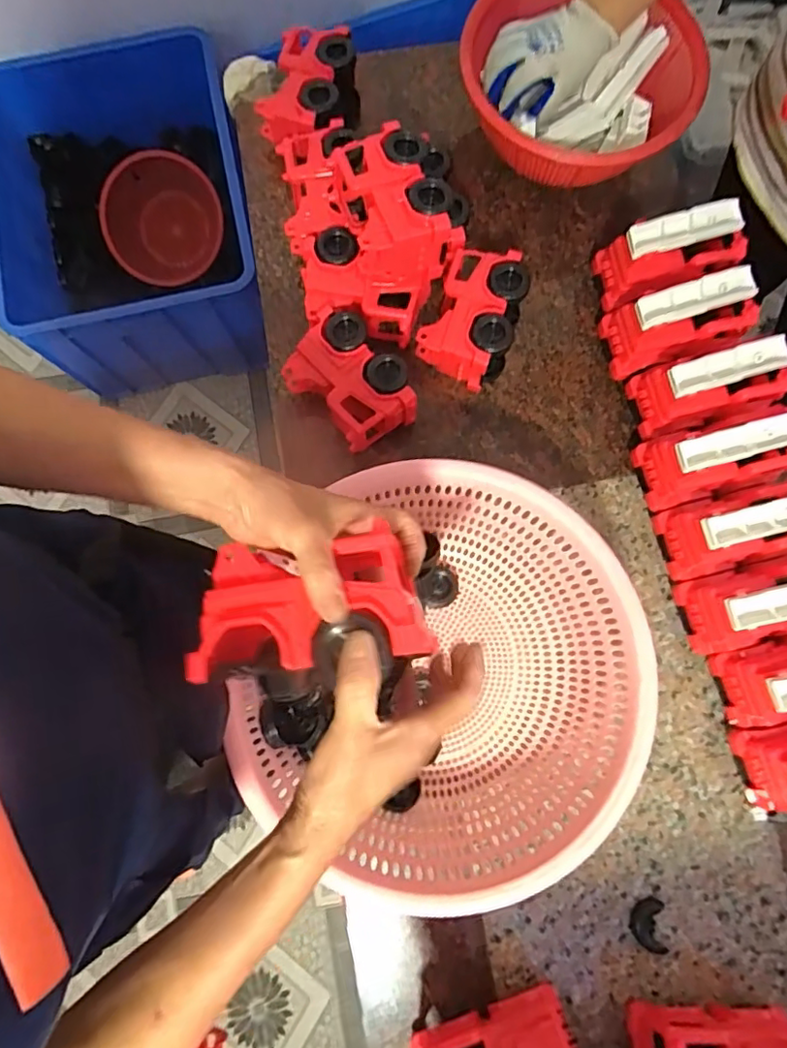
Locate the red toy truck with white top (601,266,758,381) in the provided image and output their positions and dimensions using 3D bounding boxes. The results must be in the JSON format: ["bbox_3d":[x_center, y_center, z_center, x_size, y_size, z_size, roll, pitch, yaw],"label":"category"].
[{"bbox_3d":[0.327,-0.237,0.671,0.140,0.128,0.080,-15,79,-2],"label":"red toy truck with white top"}]

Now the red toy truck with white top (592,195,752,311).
[{"bbox_3d":[0.325,-0.311,0.686,0.144,0.123,0.069,-5,79,0],"label":"red toy truck with white top"}]

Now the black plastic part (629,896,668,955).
[{"bbox_3d":[0.265,0.420,0.598,0.035,0.013,0.052,1,79,1],"label":"black plastic part"}]

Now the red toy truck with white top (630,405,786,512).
[{"bbox_3d":[0.356,-0.074,0.639,0.134,0.130,0.080,-14,79,-2],"label":"red toy truck with white top"}]

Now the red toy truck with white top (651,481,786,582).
[{"bbox_3d":[0.375,0.008,0.634,0.136,0.107,0.079,-13,79,-2],"label":"red toy truck with white top"}]

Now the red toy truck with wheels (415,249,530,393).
[{"bbox_3d":[0.102,-0.246,0.697,0.100,0.088,0.146,25,80,5],"label":"red toy truck with wheels"}]

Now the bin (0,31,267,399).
[{"bbox_3d":[-0.568,-0.654,1.253,0.497,0.308,0.639,-14,79,-2],"label":"bin"}]

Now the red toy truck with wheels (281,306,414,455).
[{"bbox_3d":[-0.048,-0.161,0.673,0.149,0.084,0.101,44,83,8],"label":"red toy truck with wheels"}]

